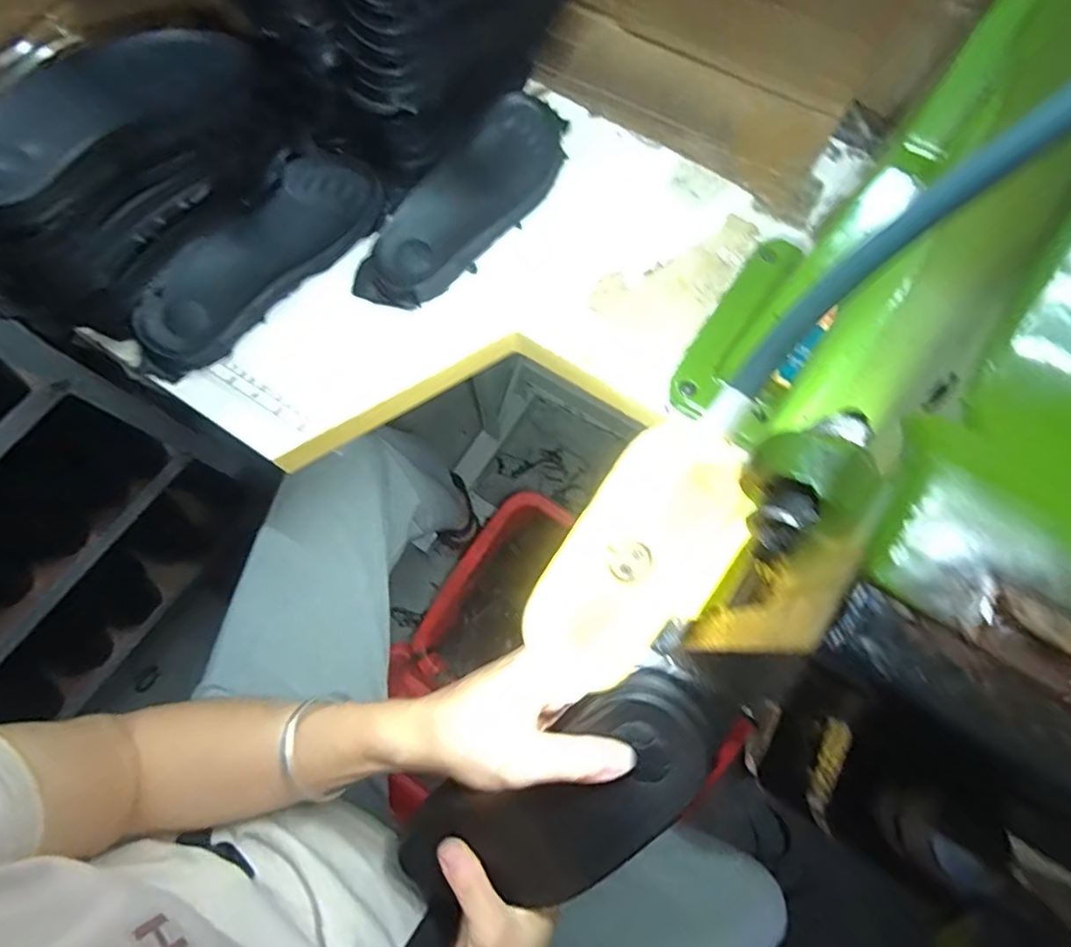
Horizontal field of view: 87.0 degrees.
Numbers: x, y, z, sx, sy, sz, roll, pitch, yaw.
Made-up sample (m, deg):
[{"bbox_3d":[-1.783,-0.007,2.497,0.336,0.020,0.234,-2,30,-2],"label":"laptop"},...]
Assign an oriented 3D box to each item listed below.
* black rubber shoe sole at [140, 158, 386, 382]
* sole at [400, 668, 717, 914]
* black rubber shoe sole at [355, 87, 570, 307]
[{"bbox_3d":[-0.236,-0.187,0.482,0.082,0.029,0.238,44,79,12],"label":"black rubber shoe sole"},{"bbox_3d":[0.007,0.198,0.322,0.230,0.025,0.087,-46,76,26],"label":"sole"},{"bbox_3d":[-0.055,-0.245,0.505,0.085,0.021,0.251,36,77,10],"label":"black rubber shoe sole"}]

